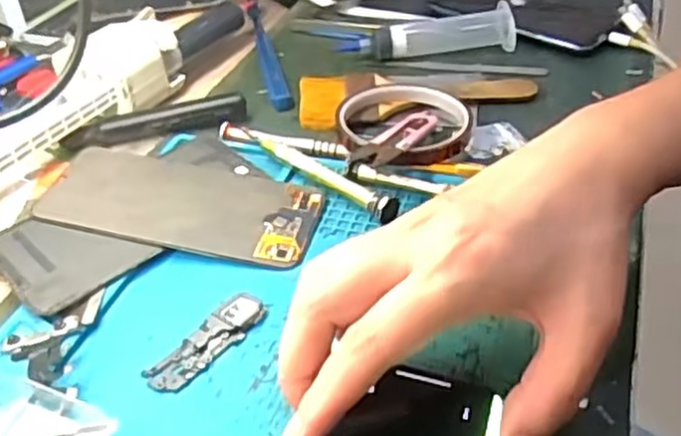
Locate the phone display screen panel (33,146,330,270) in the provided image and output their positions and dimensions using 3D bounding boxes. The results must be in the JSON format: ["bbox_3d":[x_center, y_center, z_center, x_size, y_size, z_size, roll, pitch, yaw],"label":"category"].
[{"bbox_3d":[-0.098,-0.010,0.411,0.169,0.010,0.069,8,39,11],"label":"phone display screen panel"}]

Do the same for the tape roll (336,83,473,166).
[{"bbox_3d":[0.041,-0.062,0.466,0.084,0.018,0.102,-5,39,-6],"label":"tape roll"}]

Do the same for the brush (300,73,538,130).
[{"bbox_3d":[0.053,-0.092,0.512,0.163,0.012,0.073,-2,39,-1],"label":"brush"}]

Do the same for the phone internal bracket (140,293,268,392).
[{"bbox_3d":[-0.061,0.056,0.335,0.021,0.004,0.063,26,46,29],"label":"phone internal bracket"}]

